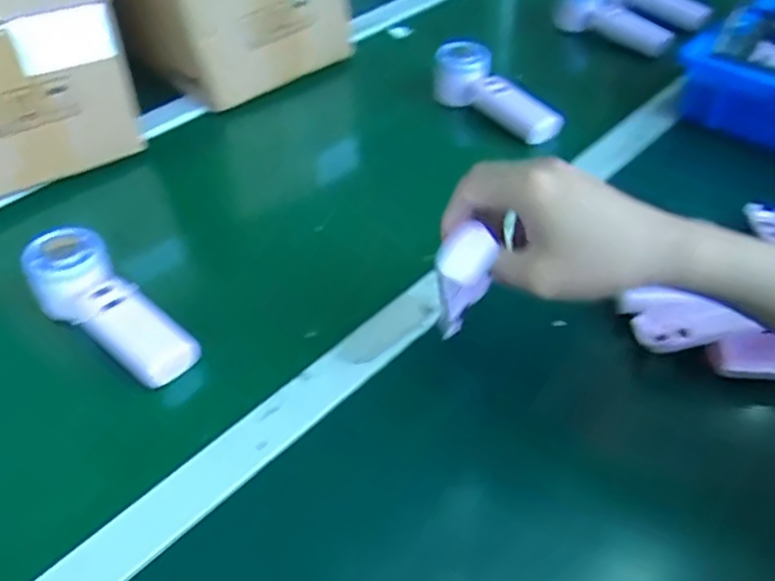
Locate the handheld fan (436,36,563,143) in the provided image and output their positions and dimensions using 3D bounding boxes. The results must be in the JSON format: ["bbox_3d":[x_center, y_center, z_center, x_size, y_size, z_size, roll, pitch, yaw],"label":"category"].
[{"bbox_3d":[0.118,-0.221,0.727,0.071,0.055,0.159,-25,49,-19],"label":"handheld fan"}]

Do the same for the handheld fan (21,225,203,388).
[{"bbox_3d":[-0.220,0.016,0.520,0.170,0.046,0.060,37,57,16],"label":"handheld fan"}]

